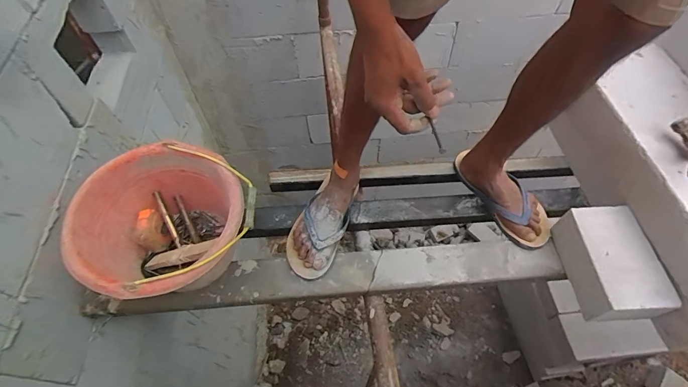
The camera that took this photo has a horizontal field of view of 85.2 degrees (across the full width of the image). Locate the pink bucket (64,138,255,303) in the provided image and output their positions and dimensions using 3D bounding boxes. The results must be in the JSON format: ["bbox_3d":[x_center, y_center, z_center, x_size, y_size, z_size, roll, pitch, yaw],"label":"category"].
[{"bbox_3d":[-0.315,0.085,0.726,0.298,0.212,0.279,-1,57,1],"label":"pink bucket"}]

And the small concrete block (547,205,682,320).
[{"bbox_3d":[0.509,0.136,0.728,0.134,0.094,0.205,-2,57,1],"label":"small concrete block"}]

